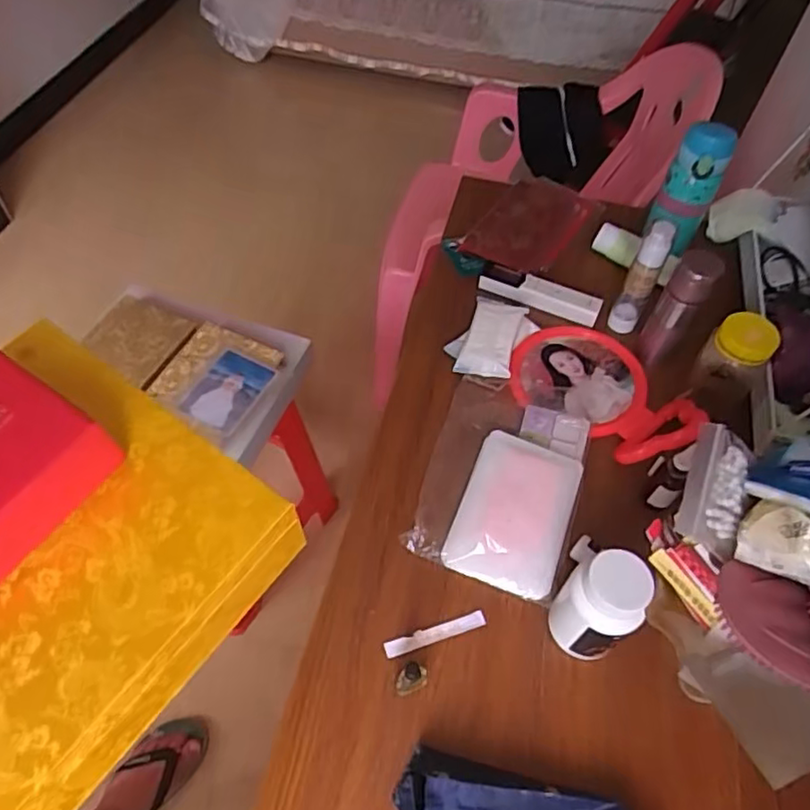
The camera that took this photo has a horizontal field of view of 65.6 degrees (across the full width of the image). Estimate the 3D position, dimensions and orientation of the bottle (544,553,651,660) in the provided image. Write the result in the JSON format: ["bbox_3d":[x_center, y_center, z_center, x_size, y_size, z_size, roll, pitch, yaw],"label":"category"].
[{"bbox_3d":[0.154,0.159,0.502,0.059,0.100,0.057,1,54,-2],"label":"bottle"}]

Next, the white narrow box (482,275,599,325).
[{"bbox_3d":[0.163,-0.135,0.761,0.145,0.022,0.028,20,55,12],"label":"white narrow box"}]

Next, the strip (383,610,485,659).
[{"bbox_3d":[0.026,0.198,0.543,0.090,0.004,0.013,-14,68,-13],"label":"strip"}]

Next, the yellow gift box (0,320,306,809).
[{"bbox_3d":[-0.219,0.099,0.373,0.216,0.087,0.226,30,62,20],"label":"yellow gift box"}]

